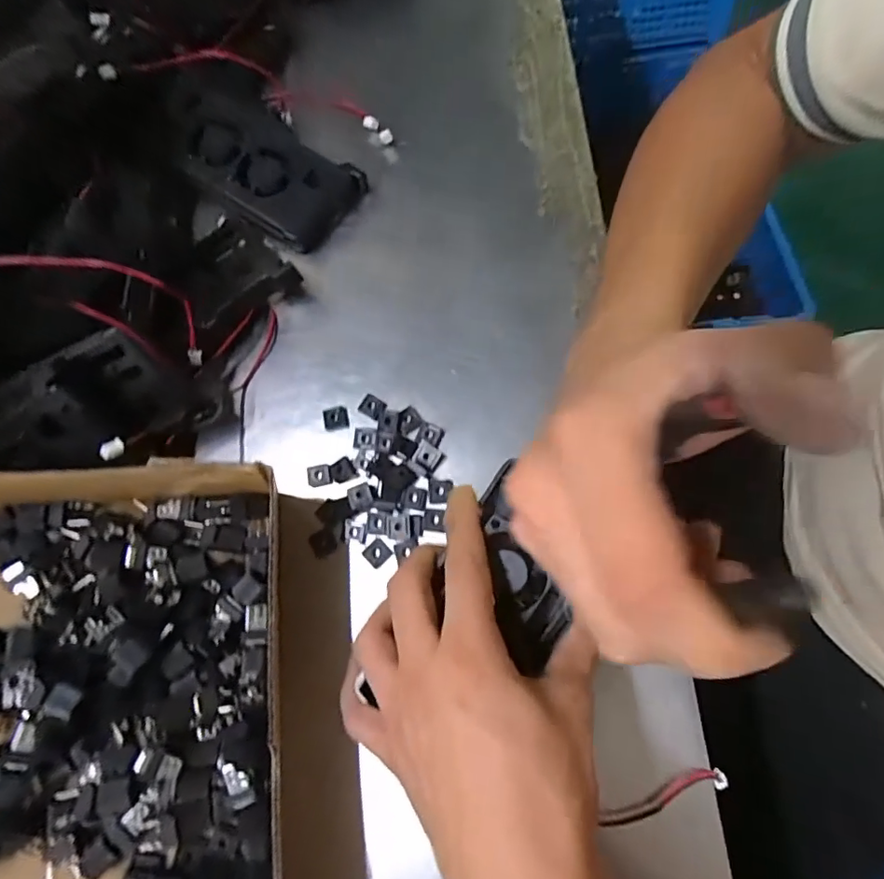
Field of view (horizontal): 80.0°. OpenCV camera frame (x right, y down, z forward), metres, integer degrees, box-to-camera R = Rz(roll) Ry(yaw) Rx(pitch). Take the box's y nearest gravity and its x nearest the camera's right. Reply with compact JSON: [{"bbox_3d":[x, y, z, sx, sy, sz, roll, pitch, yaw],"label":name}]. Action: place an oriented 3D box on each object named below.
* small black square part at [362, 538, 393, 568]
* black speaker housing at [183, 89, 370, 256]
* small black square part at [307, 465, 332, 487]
[{"bbox_3d":[-0.036,0.063,0.292,0.013,0.004,0.012,-42,74,-6],"label":"small black square part"},{"bbox_3d":[-0.125,-0.183,0.355,0.130,0.019,0.069,32,77,9],"label":"black speaker housing"},{"bbox_3d":[-0.072,0.021,0.308,0.013,0.004,0.012,-13,73,3],"label":"small black square part"}]

